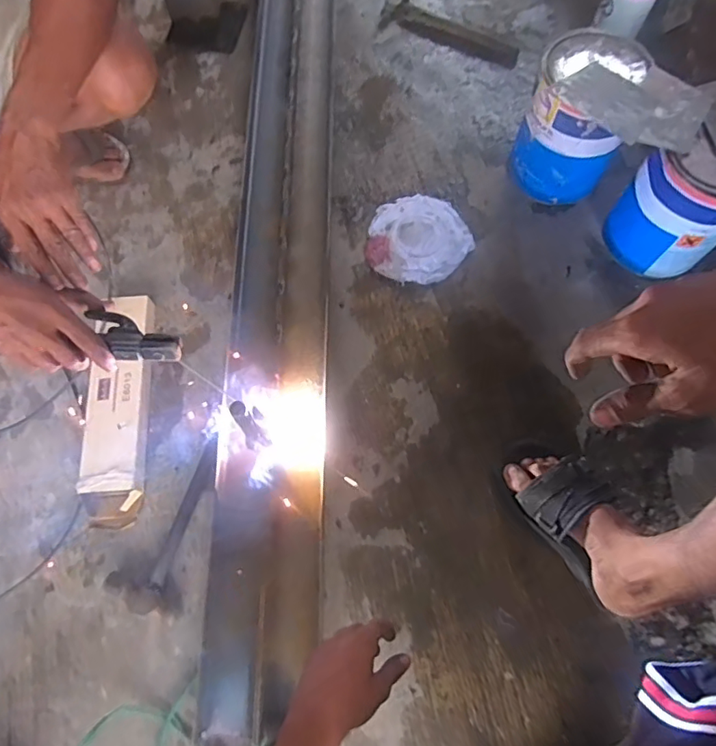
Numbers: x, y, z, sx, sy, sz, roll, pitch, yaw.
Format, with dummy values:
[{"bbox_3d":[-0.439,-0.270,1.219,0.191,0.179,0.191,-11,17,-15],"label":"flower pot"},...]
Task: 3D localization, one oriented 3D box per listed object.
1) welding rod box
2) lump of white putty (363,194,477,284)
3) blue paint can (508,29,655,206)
[{"bbox_3d":[-0.370,0.048,0.799,0.088,0.056,0.357,-4,69,-1],"label":"welding rod box"},{"bbox_3d":[0.105,-0.238,0.927,0.185,0.037,0.169,0,71,1],"label":"lump of white putty"},{"bbox_3d":[0.353,-0.413,0.871,0.158,0.222,0.163,0,71,1],"label":"blue paint can"}]

